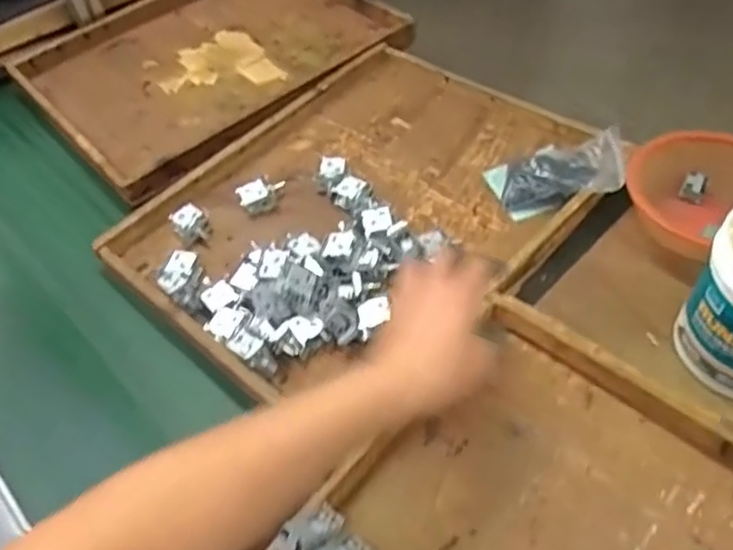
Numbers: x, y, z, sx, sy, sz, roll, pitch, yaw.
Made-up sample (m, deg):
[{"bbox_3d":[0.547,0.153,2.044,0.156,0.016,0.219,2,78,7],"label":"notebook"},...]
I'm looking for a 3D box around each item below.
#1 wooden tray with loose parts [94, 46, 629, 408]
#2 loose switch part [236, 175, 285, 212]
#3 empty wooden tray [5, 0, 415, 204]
[{"bbox_3d":[-0.008,-0.083,0.732,0.500,0.058,0.402,-39,57,-23],"label":"wooden tray with loose parts"},{"bbox_3d":[-0.128,-0.100,0.767,0.057,0.024,0.036,-31,54,-18],"label":"loose switch part"},{"bbox_3d":[-0.244,-0.344,0.984,0.507,0.046,0.420,-36,56,-22],"label":"empty wooden tray"}]

